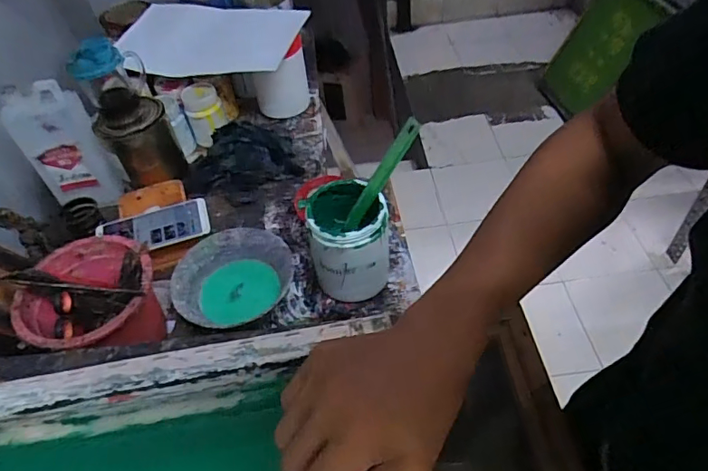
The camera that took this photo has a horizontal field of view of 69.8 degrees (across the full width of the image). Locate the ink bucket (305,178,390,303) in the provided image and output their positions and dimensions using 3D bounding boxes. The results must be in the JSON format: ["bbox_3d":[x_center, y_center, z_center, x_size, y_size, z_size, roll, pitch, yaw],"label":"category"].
[{"bbox_3d":[-0.004,0.011,0.659,0.092,0.137,0.095,-3,49,3],"label":"ink bucket"}]

